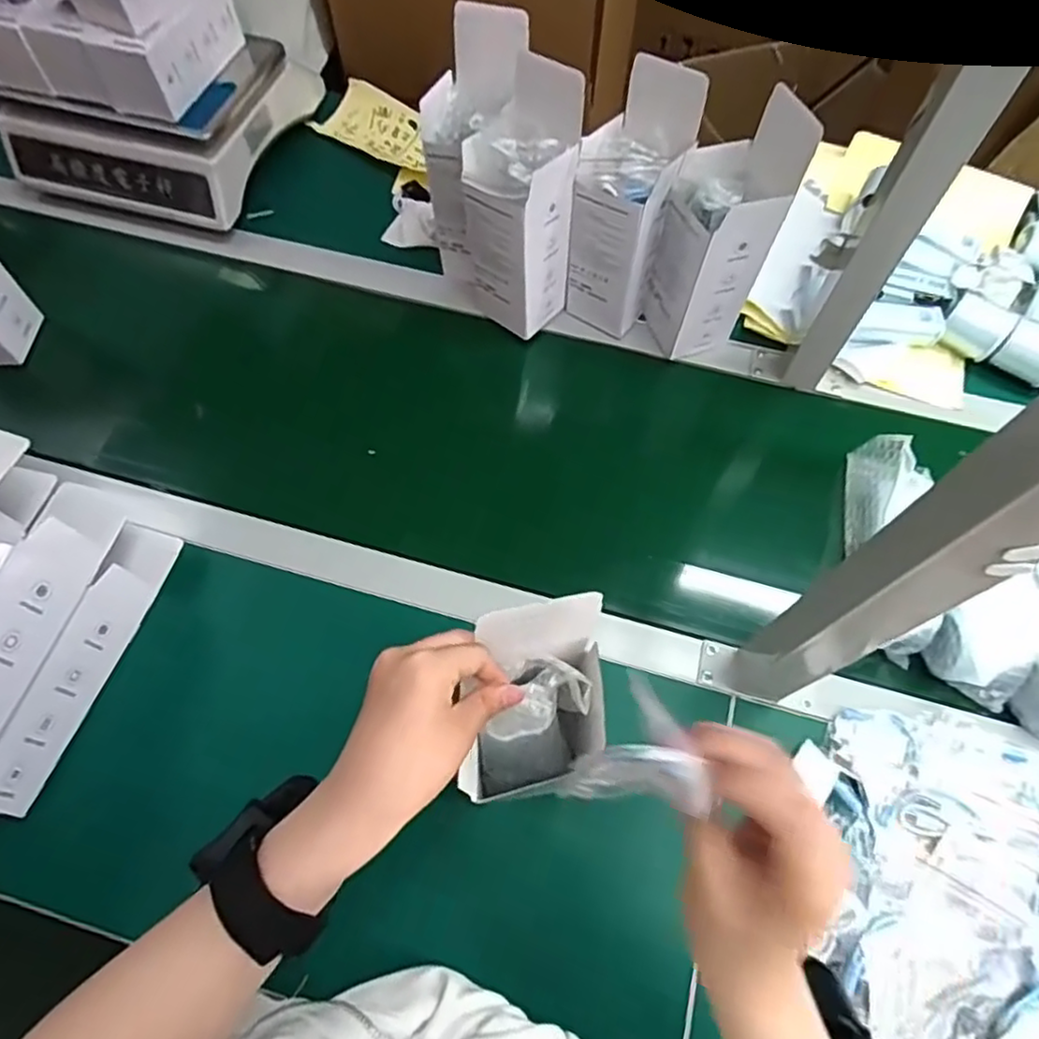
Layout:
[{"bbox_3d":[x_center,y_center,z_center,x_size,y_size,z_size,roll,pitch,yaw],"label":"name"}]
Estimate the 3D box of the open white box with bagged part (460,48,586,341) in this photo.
[{"bbox_3d":[-0.007,-0.307,0.638,0.088,0.224,0.108,-40,70,-18],"label":"open white box with bagged part"}]

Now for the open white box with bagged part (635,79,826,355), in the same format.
[{"bbox_3d":[0.188,-0.266,0.626,0.080,0.231,0.086,-24,66,-12],"label":"open white box with bagged part"}]

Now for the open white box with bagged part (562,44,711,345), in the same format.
[{"bbox_3d":[0.103,-0.300,0.640,0.091,0.232,0.076,22,66,11],"label":"open white box with bagged part"}]

